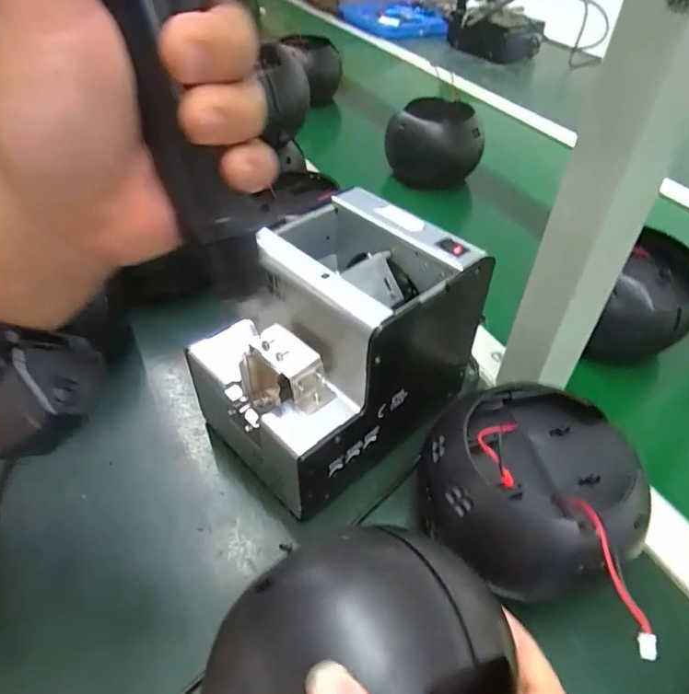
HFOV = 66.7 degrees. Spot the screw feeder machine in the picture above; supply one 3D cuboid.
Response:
[{"bbox_3d":[-0.004,0.001,0.379,0.135,0.146,0.177,30,51,26],"label":"screw feeder machine"}]

